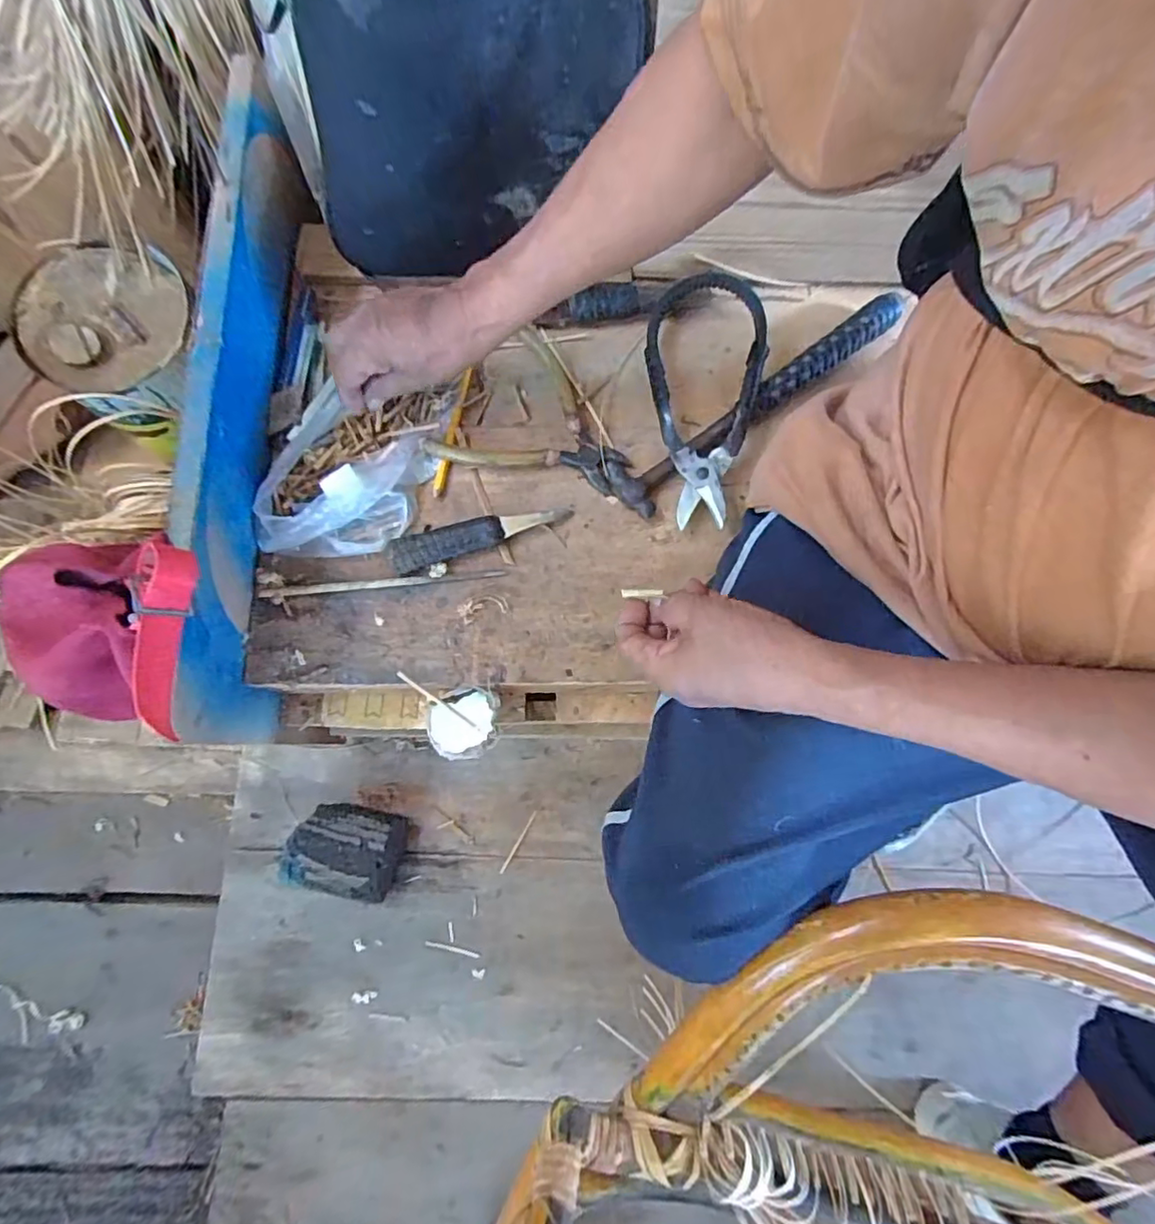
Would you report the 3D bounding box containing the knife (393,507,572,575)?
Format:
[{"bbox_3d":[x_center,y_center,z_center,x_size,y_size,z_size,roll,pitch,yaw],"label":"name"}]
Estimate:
[{"bbox_3d":[-0.074,-0.062,0.460,0.138,0.019,0.025,-18,80,-7],"label":"knife"}]

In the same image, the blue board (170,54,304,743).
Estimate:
[{"bbox_3d":[-0.247,-0.161,0.435,0.031,0.095,0.491,-2,79,-4],"label":"blue board"}]

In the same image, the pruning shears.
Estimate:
[{"bbox_3d":[0.100,-0.179,0.488,0.097,0.043,0.226,8,76,-2],"label":"pruning shears"}]

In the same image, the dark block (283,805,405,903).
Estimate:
[{"bbox_3d":[-0.261,0.264,0.662,0.128,0.056,0.093,16,78,0],"label":"dark block"}]

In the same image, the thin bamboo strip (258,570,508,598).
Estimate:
[{"bbox_3d":[-0.147,-0.023,0.450,0.181,0.008,0.007,-5,79,-4],"label":"thin bamboo strip"}]

